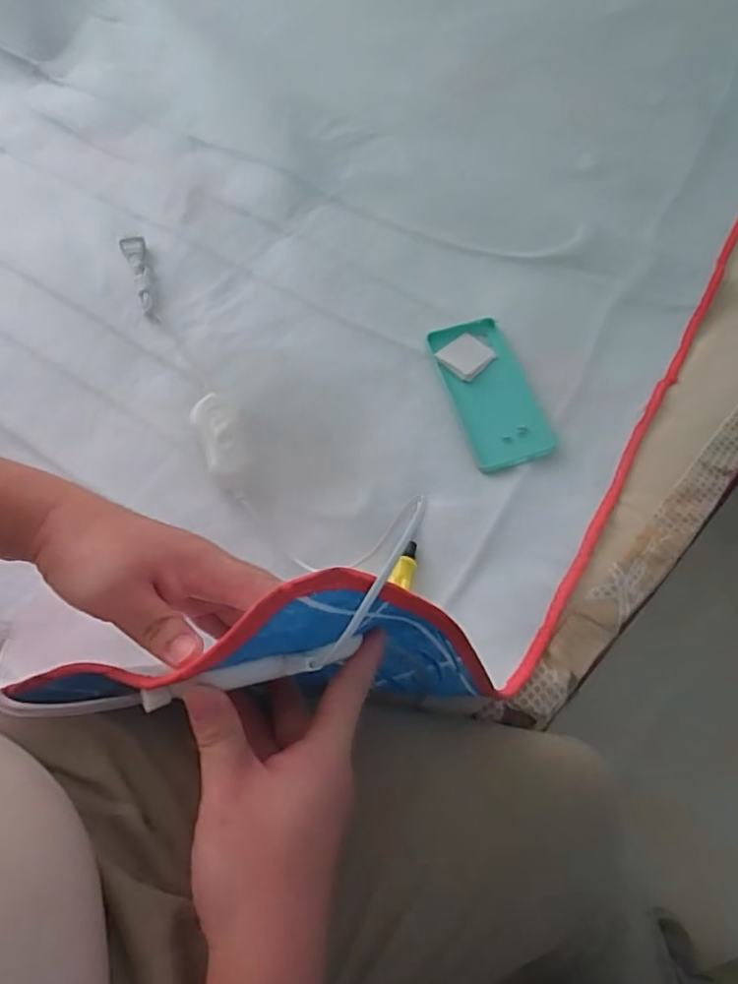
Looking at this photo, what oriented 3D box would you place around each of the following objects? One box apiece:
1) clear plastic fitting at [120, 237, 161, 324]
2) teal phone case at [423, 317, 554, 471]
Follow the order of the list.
[{"bbox_3d":[-0.233,-0.218,0.633,0.023,0.017,0.111,-17,65,-10],"label":"clear plastic fitting"},{"bbox_3d":[0.116,-0.096,0.586,0.076,0.008,0.162,-14,65,-9],"label":"teal phone case"}]

